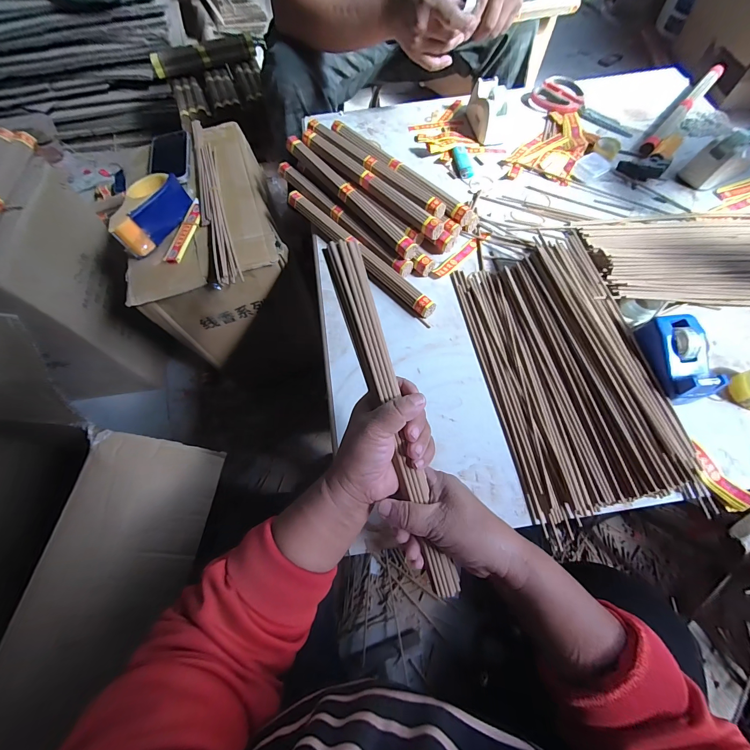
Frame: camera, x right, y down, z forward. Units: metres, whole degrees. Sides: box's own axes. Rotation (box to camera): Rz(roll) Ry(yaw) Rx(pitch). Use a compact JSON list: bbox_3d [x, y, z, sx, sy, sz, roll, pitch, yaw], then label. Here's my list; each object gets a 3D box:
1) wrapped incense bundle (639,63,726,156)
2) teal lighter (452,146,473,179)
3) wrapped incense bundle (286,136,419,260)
[{"bbox_3d":[0.586,-0.506,0.612,0.024,0.021,0.330,40,74,17],"label":"wrapped incense bundle"},{"bbox_3d":[0.159,-0.383,0.578,0.026,0.010,0.073,-8,67,-1],"label":"teal lighter"},{"bbox_3d":[-0.042,-0.286,0.506,0.034,0.026,0.306,-37,70,-13],"label":"wrapped incense bundle"}]

